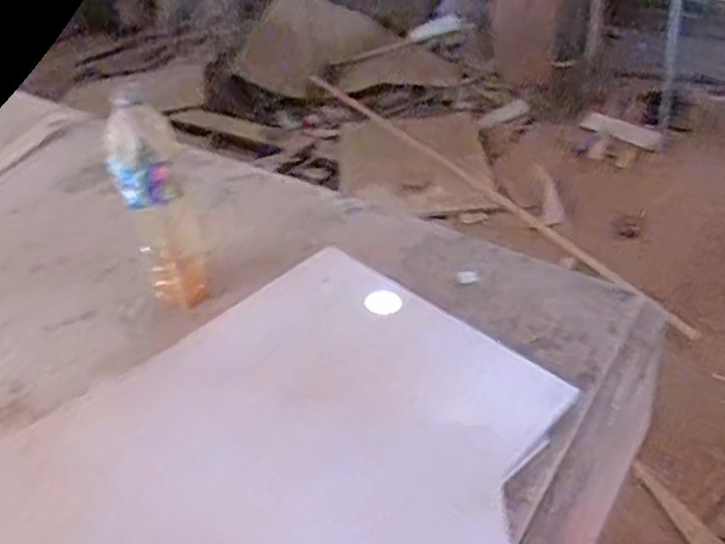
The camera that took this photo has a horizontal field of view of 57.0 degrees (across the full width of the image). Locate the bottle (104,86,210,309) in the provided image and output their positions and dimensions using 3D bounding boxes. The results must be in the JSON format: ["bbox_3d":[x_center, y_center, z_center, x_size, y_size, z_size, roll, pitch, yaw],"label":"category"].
[{"bbox_3d":[-0.264,-0.083,0.872,0.090,0.286,0.073,-18,42,-16],"label":"bottle"}]

